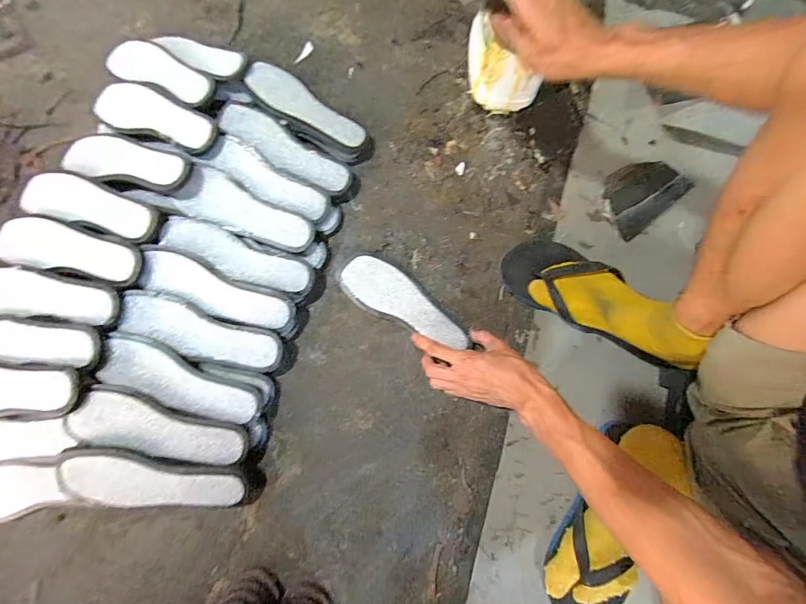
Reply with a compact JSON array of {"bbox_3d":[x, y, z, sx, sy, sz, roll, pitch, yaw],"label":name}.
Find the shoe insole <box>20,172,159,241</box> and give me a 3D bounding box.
[{"bbox_3d":[-0.465,-0.146,0.523,0.226,0.021,0.069,15,78,2],"label":"shoe insole"}]

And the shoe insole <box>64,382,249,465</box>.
[{"bbox_3d":[-0.324,0.169,0.480,0.219,0.010,0.074,15,83,-10],"label":"shoe insole"}]

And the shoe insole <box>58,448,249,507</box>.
[{"bbox_3d":[-0.326,0.243,0.471,0.220,0.009,0.073,15,92,-10],"label":"shoe insole"}]

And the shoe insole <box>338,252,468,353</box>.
[{"bbox_3d":[0.005,0.001,0.561,0.219,0.011,0.078,32,79,6],"label":"shoe insole"}]

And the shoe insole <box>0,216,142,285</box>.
[{"bbox_3d":[-0.487,-0.076,0.508,0.227,0.019,0.070,13,78,1],"label":"shoe insole"}]

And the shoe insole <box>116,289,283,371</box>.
[{"bbox_3d":[-0.291,0.046,0.517,0.222,0.008,0.070,21,83,-8],"label":"shoe insole"}]

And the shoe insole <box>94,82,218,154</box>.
[{"bbox_3d":[-0.396,-0.300,0.562,0.220,0.018,0.073,22,78,3],"label":"shoe insole"}]

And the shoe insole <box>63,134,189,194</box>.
[{"bbox_3d":[-0.431,-0.214,0.546,0.207,0.016,0.077,17,73,10],"label":"shoe insole"}]

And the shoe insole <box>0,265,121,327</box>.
[{"bbox_3d":[-0.508,-0.009,0.495,0.225,0.013,0.068,7,78,0],"label":"shoe insole"}]

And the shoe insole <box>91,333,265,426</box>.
[{"bbox_3d":[-0.306,0.112,0.495,0.214,0.011,0.066,26,78,-8],"label":"shoe insole"}]

